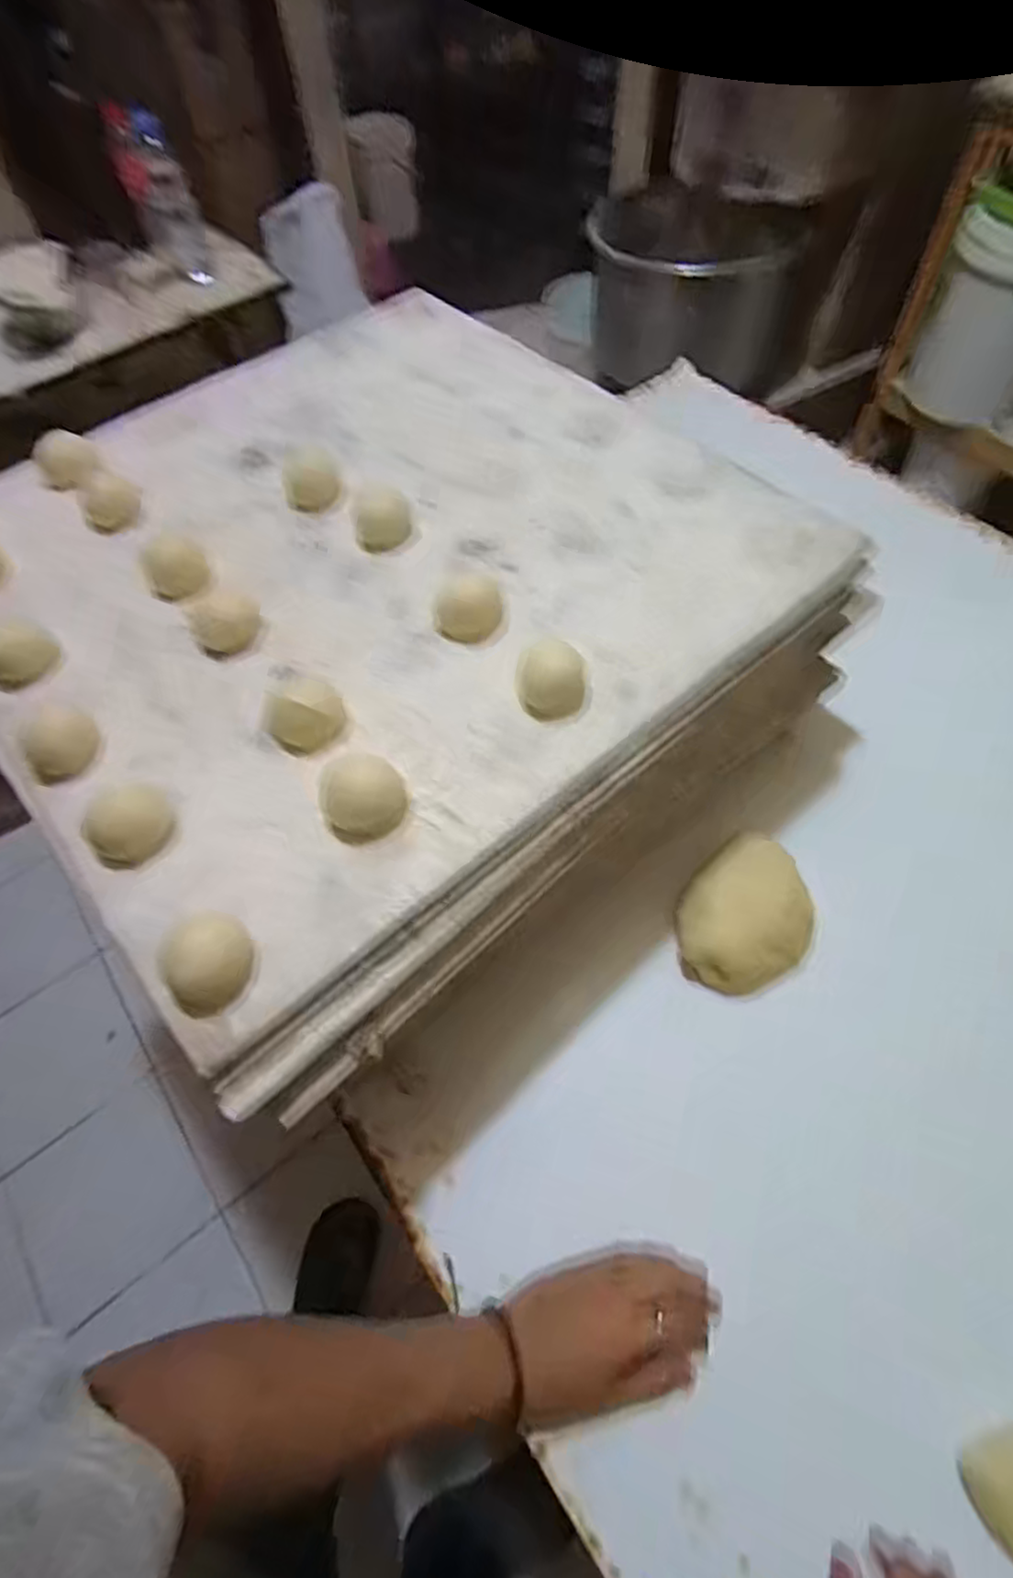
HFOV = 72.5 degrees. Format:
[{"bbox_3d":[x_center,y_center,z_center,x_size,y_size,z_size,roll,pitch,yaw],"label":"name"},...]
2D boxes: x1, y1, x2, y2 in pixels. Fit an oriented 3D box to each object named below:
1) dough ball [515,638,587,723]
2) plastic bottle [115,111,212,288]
[{"bbox_3d":[0.029,-0.070,0.454,0.044,0.029,0.045,-1,59,2],"label":"dough ball"},{"bbox_3d":[-0.672,-1.152,1.365,0.108,0.215,0.123,-22,61,-11],"label":"plastic bottle"}]

